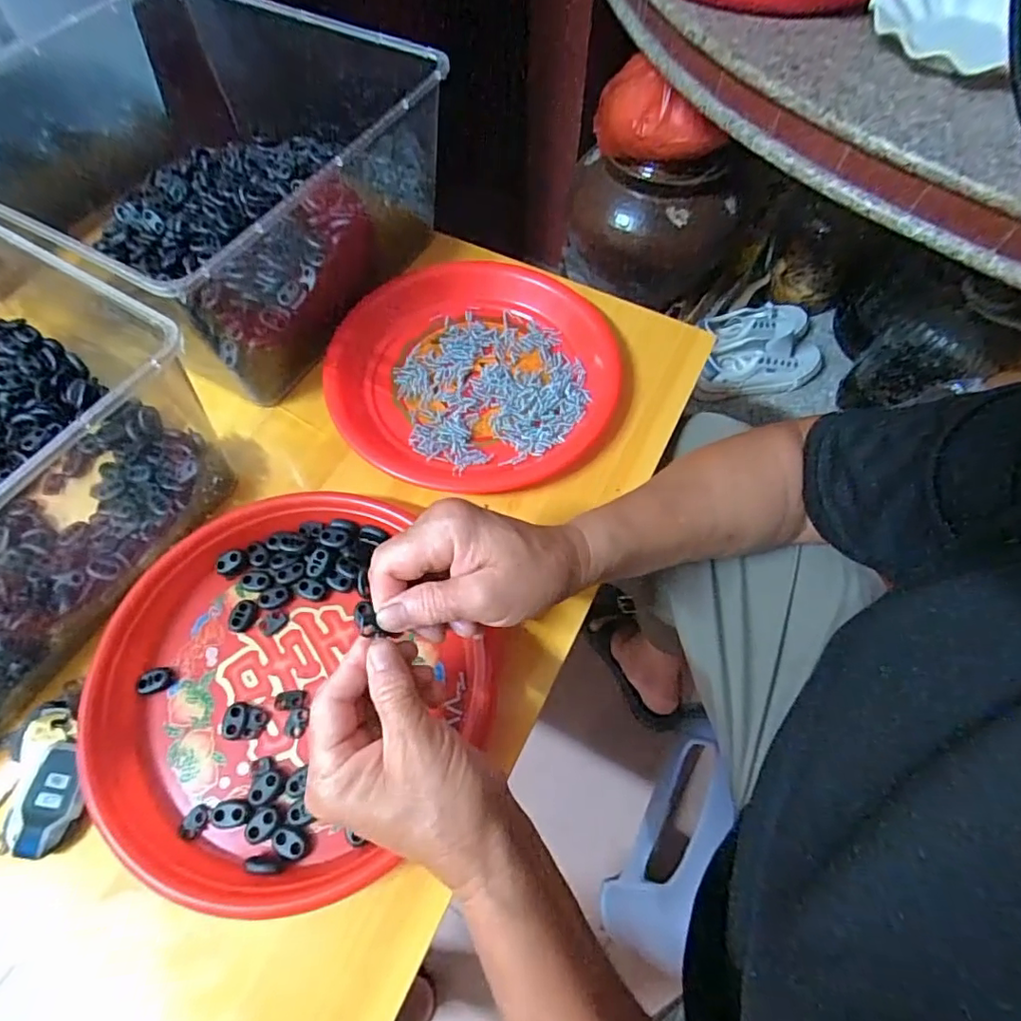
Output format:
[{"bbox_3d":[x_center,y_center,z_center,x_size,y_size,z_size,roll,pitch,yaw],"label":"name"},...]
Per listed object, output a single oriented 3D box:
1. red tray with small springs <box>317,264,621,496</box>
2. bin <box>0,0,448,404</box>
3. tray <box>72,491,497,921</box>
[{"bbox_3d":[-0.030,-0.116,0.456,0.231,0.025,0.219,-41,70,-18],"label":"red tray with small springs"},{"bbox_3d":[-0.273,-0.289,0.471,0.361,0.131,0.304,27,66,13],"label":"bin"},{"bbox_3d":[-0.139,0.104,0.343,0.225,0.022,0.231,0,63,0],"label":"tray"}]

